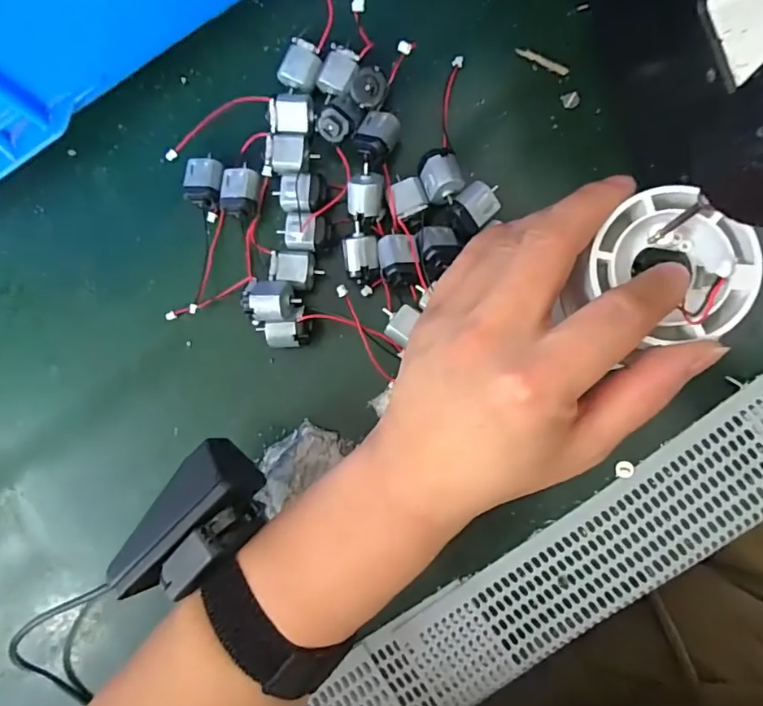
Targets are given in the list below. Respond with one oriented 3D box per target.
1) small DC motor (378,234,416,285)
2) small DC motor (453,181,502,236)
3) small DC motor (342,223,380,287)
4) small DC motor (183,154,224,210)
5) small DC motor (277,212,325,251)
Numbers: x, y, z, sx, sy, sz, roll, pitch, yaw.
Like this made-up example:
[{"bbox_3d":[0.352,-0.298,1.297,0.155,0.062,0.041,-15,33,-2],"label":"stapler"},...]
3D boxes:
[{"bbox_3d":[0.007,-0.045,0.251,0.016,0.014,0.026,-10,88,6],"label":"small DC motor"},{"bbox_3d":[0.046,-0.071,0.255,0.025,0.018,0.017,-44,85,4],"label":"small DC motor"},{"bbox_3d":[-0.009,-0.049,0.259,0.017,0.018,0.029,-3,89,6],"label":"small DC motor"},{"bbox_3d":[-0.091,-0.089,0.269,0.019,0.015,0.026,7,90,6],"label":"small DC motor"},{"bbox_3d":[-0.040,-0.061,0.262,0.023,0.012,0.018,9,90,6],"label":"small DC motor"}]

